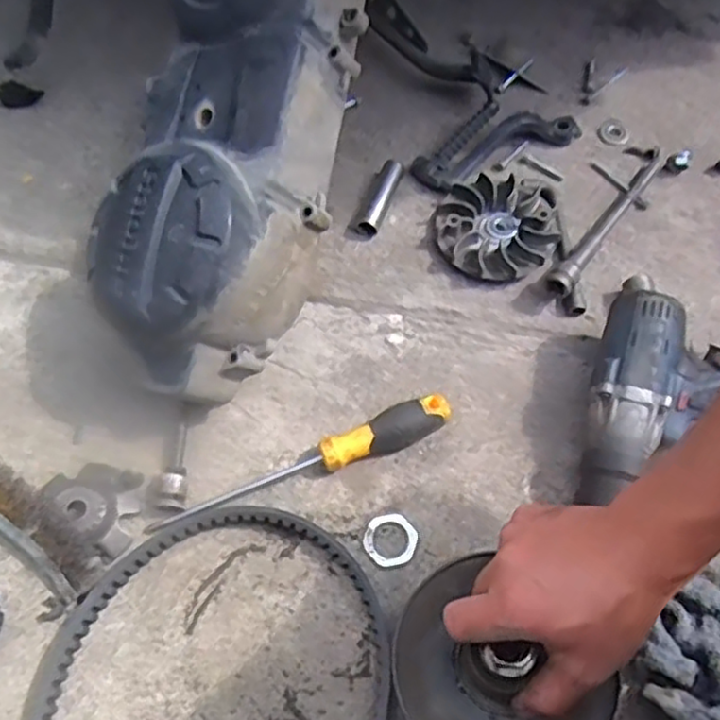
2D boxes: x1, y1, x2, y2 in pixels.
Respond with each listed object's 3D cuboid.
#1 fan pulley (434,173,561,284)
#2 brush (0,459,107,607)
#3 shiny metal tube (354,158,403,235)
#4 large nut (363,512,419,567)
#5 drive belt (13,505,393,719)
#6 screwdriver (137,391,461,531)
[{"bbox_3d":[0.127,-0.122,0.652,0.110,0.029,0.112,1,64,-1],"label":"fan pulley"},{"bbox_3d":[-0.296,0.098,0.534,0.235,0.042,0.055,31,68,13],"label":"brush"},{"bbox_3d":[0.019,-0.154,0.670,0.023,0.023,0.081,18,65,7],"label":"shiny metal tube"},{"bbox_3d":[0.024,0.138,0.539,0.040,0.004,0.040,1,64,-1],"label":"large nut"},{"bbox_3d":[-0.106,0.232,0.484,0.232,0.021,0.268,34,68,14],"label":"drive belt"},{"bbox_3d":[-0.043,0.084,0.545,0.244,0.035,0.030,-21,67,-11],"label":"screwdriver"}]

